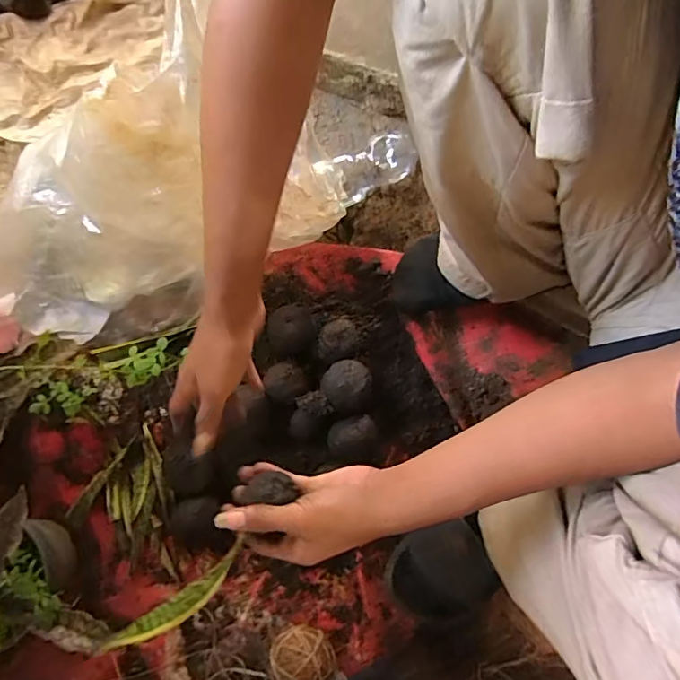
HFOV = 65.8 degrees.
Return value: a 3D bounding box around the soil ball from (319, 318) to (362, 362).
[{"bbox_3d":[0.000,0.000,0.630,0.048,0.045,0.049,0,81,0],"label":"soil ball"}]

